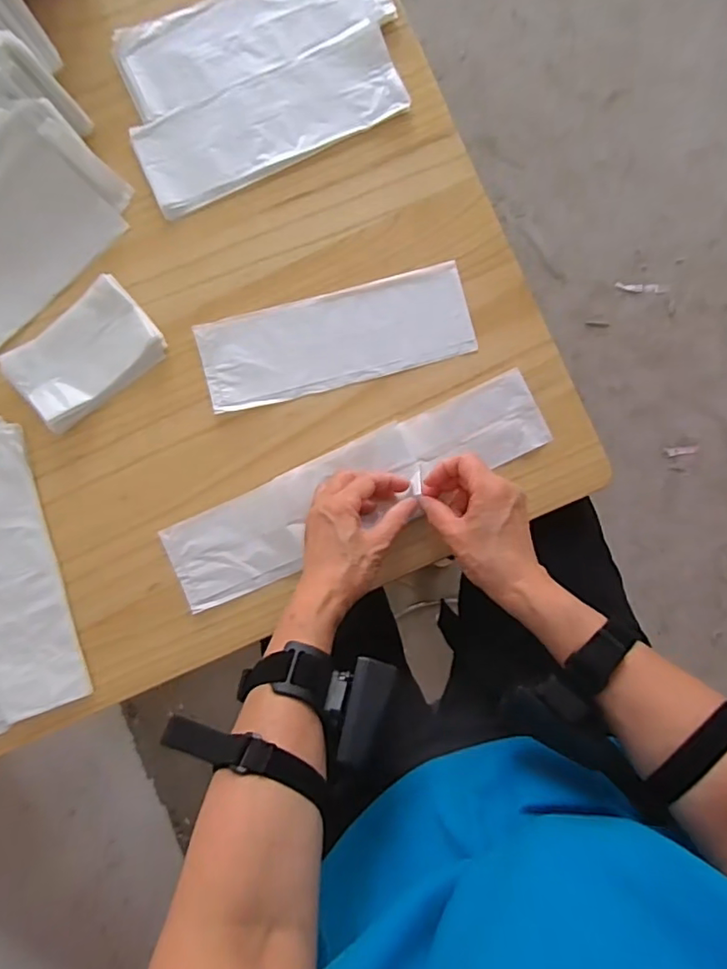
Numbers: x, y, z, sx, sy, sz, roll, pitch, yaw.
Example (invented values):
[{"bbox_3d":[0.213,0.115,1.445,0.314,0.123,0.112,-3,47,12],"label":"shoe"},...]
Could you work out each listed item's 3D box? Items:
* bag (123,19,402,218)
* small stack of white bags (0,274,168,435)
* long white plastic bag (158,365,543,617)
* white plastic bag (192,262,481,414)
[{"bbox_3d":[-0.088,-0.340,0.524,0.245,0.009,0.088,-25,90,0],"label":"bag"},{"bbox_3d":[-0.254,-0.118,0.515,0.130,0.015,0.083,-37,90,0],"label":"small stack of white bags"},{"bbox_3d":[-0.006,0.008,0.505,0.353,0.022,0.081,-23,90,0],"label":"long white plastic bag"},{"bbox_3d":[-0.026,-0.135,0.521,0.245,0.005,0.086,-15,90,0],"label":"white plastic bag"}]

